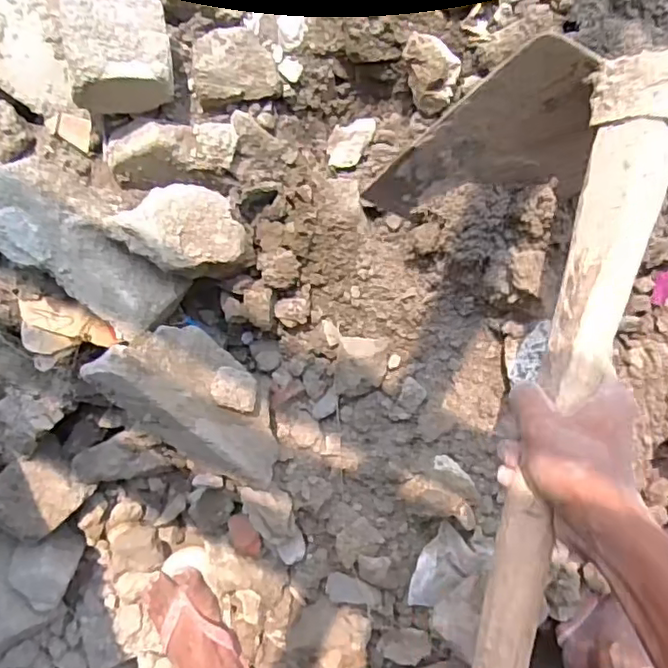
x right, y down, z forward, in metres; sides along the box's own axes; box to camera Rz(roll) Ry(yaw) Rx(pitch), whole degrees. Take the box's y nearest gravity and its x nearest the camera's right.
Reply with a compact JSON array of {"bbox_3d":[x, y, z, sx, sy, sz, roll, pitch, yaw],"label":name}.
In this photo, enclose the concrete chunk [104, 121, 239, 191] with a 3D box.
[{"bbox_3d":[-0.171,-0.192,0.621,0.136,0.046,0.066,-2,92,-1],"label":"concrete chunk"}]

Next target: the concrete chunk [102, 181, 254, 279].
[{"bbox_3d":[-0.155,-0.105,0.611,0.136,0.078,0.086,9,92,-1],"label":"concrete chunk"}]

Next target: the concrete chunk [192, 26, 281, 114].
[{"bbox_3d":[-0.104,-0.279,0.616,0.085,0.037,0.071,-12,93,0],"label":"concrete chunk"}]

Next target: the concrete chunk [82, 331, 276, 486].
[{"bbox_3d":[-0.140,0.062,0.654,0.223,0.068,0.134,49,50,-24],"label":"concrete chunk"}]

